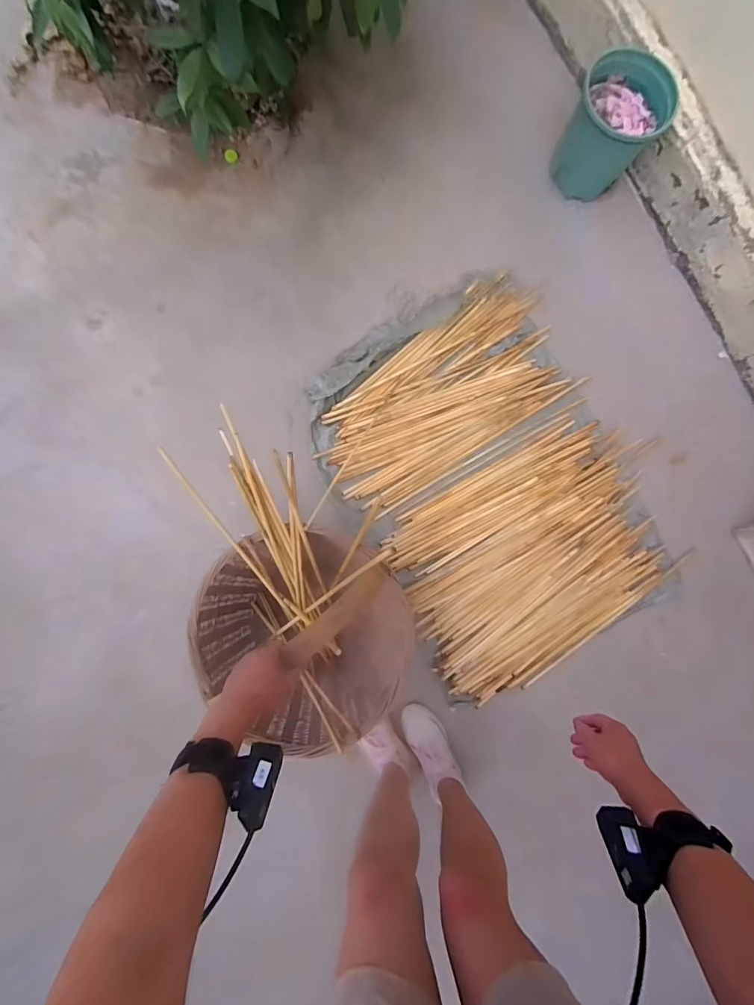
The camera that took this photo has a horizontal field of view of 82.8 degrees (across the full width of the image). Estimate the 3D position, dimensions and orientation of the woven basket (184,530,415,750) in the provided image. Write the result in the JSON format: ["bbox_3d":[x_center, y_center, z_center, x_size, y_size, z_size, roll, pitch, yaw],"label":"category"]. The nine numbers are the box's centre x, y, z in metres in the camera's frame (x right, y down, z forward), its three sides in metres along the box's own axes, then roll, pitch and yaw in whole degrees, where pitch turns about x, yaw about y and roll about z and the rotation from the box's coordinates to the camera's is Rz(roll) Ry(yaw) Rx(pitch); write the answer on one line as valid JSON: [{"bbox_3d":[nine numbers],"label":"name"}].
[{"bbox_3d":[-0.144,0.259,0.947,0.374,0.327,0.413,-37,89,-6],"label":"woven basket"}]

